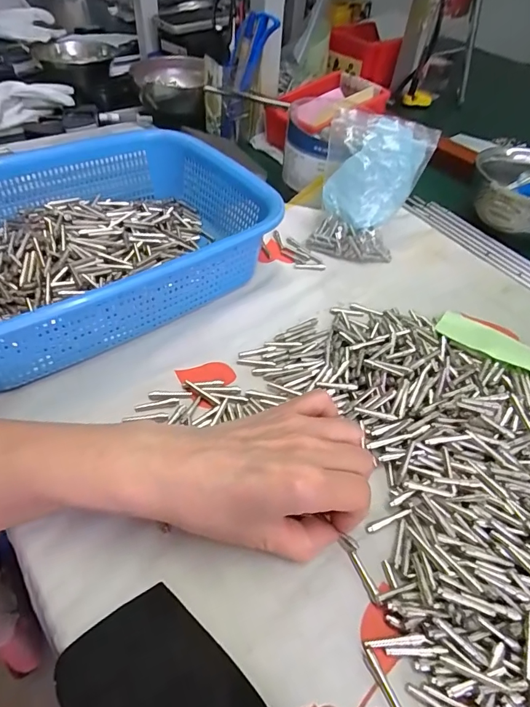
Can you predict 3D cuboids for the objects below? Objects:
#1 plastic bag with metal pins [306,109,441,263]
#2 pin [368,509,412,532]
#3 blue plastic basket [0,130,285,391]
[{"bbox_3d":[0.098,-0.154,0.410,0.091,0.128,0.028,14,16,5],"label":"plastic bag with metal pins"},{"bbox_3d":[0.073,0.097,0.251,0.028,0.004,0.004,-16,53,-16],"label":"pin"},{"bbox_3d":[-0.138,-0.095,0.353,0.276,0.073,0.213,-27,56,-26],"label":"blue plastic basket"}]

